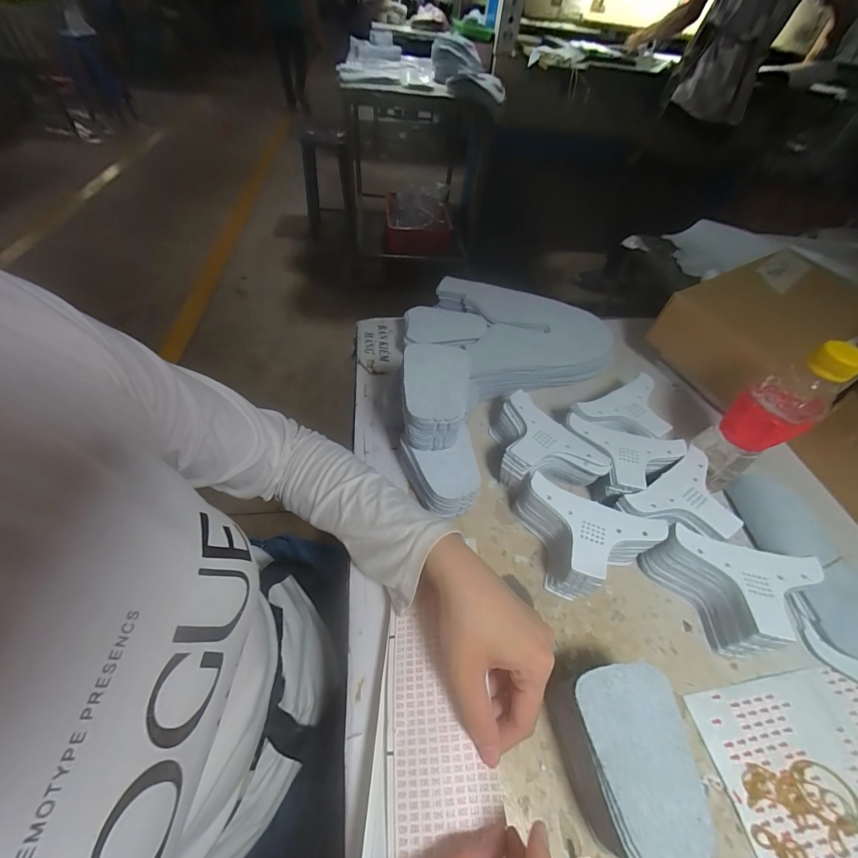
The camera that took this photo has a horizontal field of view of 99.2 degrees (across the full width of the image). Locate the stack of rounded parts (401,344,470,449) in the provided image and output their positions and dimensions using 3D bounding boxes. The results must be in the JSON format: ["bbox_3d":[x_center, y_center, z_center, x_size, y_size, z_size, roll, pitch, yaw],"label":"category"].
[{"bbox_3d":[0.004,-0.028,0.351,0.060,0.062,0.084,5,51,-2],"label":"stack of rounded parts"}]

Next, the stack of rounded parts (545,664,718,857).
[{"bbox_3d":[0.131,0.217,0.245,0.066,0.063,0.094,-9,53,-13],"label":"stack of rounded parts"}]

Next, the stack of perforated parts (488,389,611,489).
[{"bbox_3d":[0.125,0.017,0.405,0.104,0.054,0.104,3,51,-4],"label":"stack of perforated parts"}]

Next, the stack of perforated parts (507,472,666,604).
[{"bbox_3d":[0.136,0.108,0.336,0.122,0.058,0.076,22,52,11],"label":"stack of perforated parts"}]

